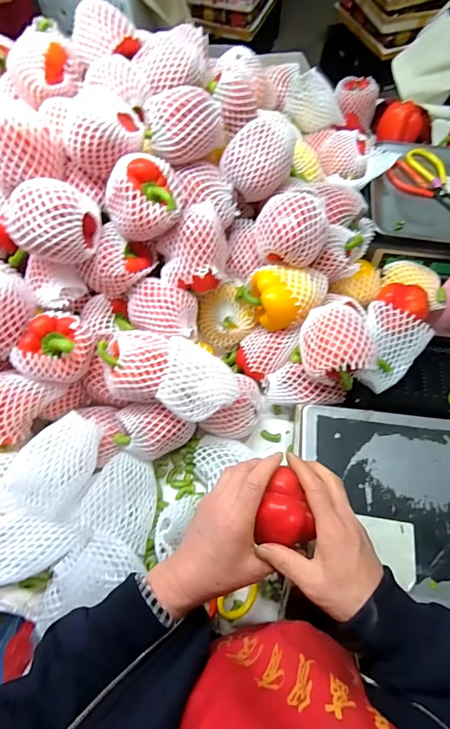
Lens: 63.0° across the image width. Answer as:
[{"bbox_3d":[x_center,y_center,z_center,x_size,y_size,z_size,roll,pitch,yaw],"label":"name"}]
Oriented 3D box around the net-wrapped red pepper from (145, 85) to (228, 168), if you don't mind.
[{"bbox_3d":[-0.056,-0.343,0.518,0.111,0.068,0.088,-3,66,-2],"label":"net-wrapped red pepper"}]

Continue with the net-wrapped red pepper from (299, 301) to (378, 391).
[{"bbox_3d":[0.154,-0.029,0.526,0.089,0.075,0.112,-13,66,-6],"label":"net-wrapped red pepper"}]

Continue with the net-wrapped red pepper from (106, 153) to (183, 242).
[{"bbox_3d":[-0.106,-0.216,0.485,0.102,0.078,0.077,-12,66,-6],"label":"net-wrapped red pepper"}]

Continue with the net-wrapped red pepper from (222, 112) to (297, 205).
[{"bbox_3d":[0.053,-0.303,0.545,0.110,0.081,0.076,-27,68,-12],"label":"net-wrapped red pepper"}]

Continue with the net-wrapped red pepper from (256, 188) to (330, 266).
[{"bbox_3d":[0.098,-0.194,0.540,0.101,0.088,0.092,19,67,8],"label":"net-wrapped red pepper"}]

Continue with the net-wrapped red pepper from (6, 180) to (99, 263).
[{"bbox_3d":[-0.223,-0.184,0.467,0.104,0.070,0.087,10,66,4],"label":"net-wrapped red pepper"}]

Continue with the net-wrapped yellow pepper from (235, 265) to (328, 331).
[{"bbox_3d":[0.089,-0.102,0.562,0.137,0.074,0.080,3,66,1],"label":"net-wrapped yellow pepper"}]

